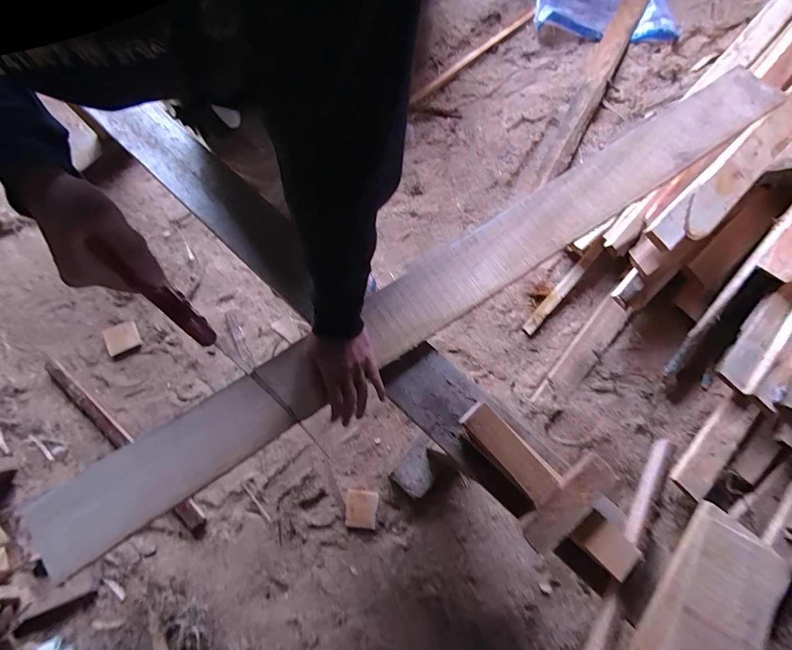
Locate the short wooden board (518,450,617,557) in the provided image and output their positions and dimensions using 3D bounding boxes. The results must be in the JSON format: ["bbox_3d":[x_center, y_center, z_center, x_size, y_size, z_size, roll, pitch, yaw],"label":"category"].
[{"bbox_3d":[0.218,0.224,0.473,0.138,0.013,0.047,-37,78,-10],"label":"short wooden board"}]

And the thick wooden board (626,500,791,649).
[{"bbox_3d":[0.390,0.389,0.474,0.121,0.030,0.279,37,78,9],"label":"thick wooden board"}]

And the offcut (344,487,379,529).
[{"bbox_3d":[-0.109,0.576,1.176,0.093,0.022,0.111,4,75,1],"label":"offcut"}]

